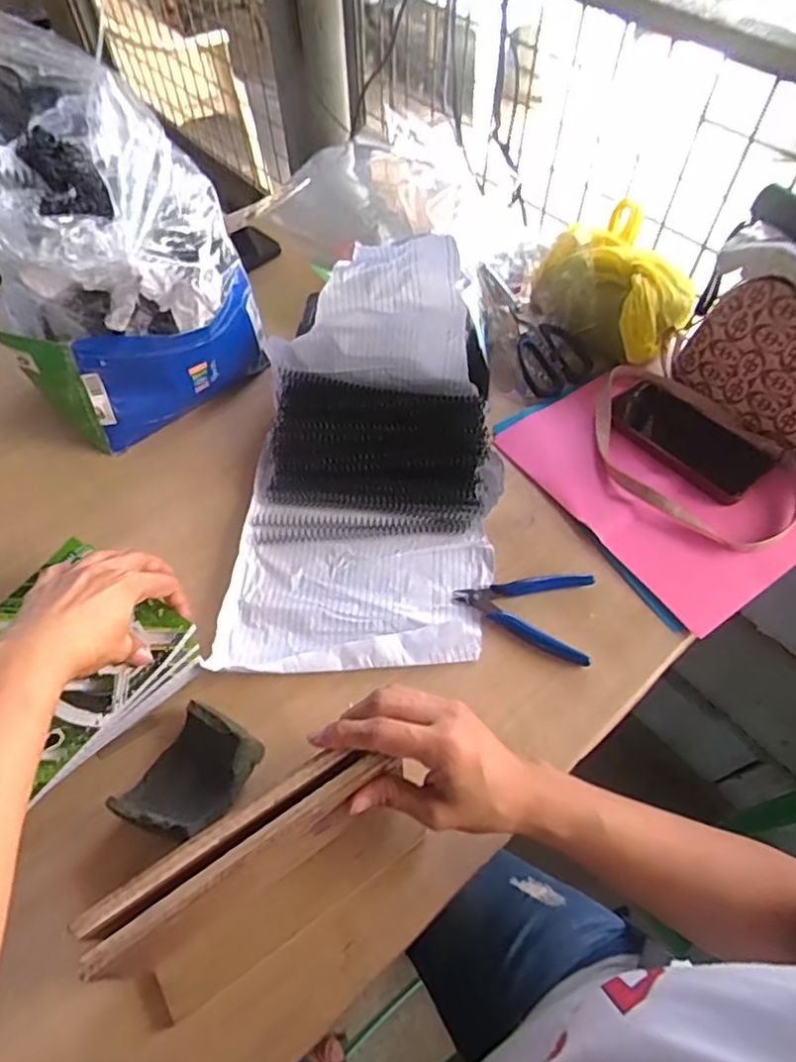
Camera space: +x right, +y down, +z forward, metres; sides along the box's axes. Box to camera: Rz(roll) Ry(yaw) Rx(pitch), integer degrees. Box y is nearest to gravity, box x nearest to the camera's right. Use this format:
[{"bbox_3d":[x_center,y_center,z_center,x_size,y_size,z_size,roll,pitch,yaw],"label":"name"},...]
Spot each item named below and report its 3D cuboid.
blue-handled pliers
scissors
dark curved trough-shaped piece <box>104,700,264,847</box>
[{"bbox_3d":[0.124,0.062,0.553,0.125,0.010,0.083,25,61,16],"label":"blue-handled pliers"},{"bbox_3d":[0.155,-0.242,0.715,0.083,0.010,0.175,-32,84,-18],"label":"scissors"},{"bbox_3d":[-0.156,0.183,0.451,0.075,0.029,0.090,24,61,16],"label":"dark curved trough-shaped piece"}]

